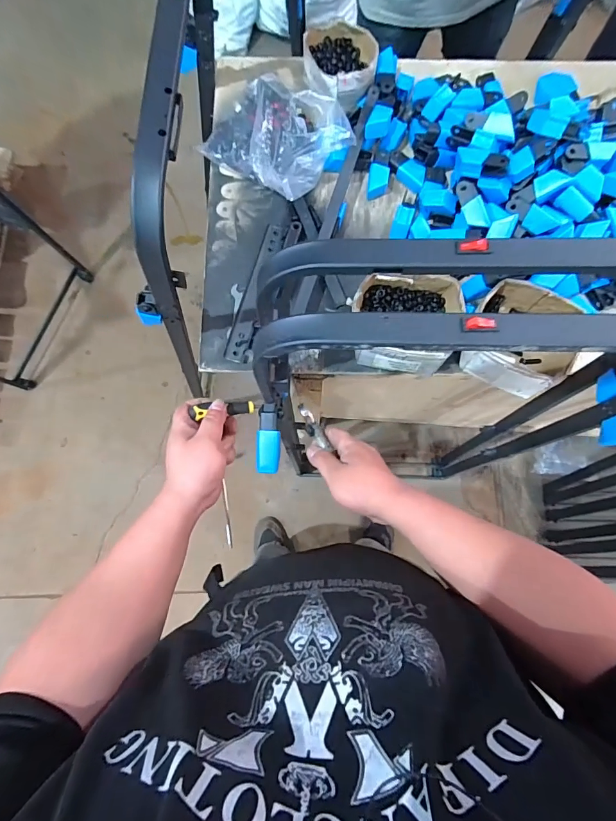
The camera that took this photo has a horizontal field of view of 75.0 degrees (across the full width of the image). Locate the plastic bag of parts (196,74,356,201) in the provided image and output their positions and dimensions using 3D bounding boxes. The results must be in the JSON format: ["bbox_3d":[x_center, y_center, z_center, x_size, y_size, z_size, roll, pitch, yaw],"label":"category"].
[{"bbox_3d":[-0.053,-0.469,0.689,0.187,0.079,0.220,-43,82,-6],"label":"plastic bag of parts"}]

